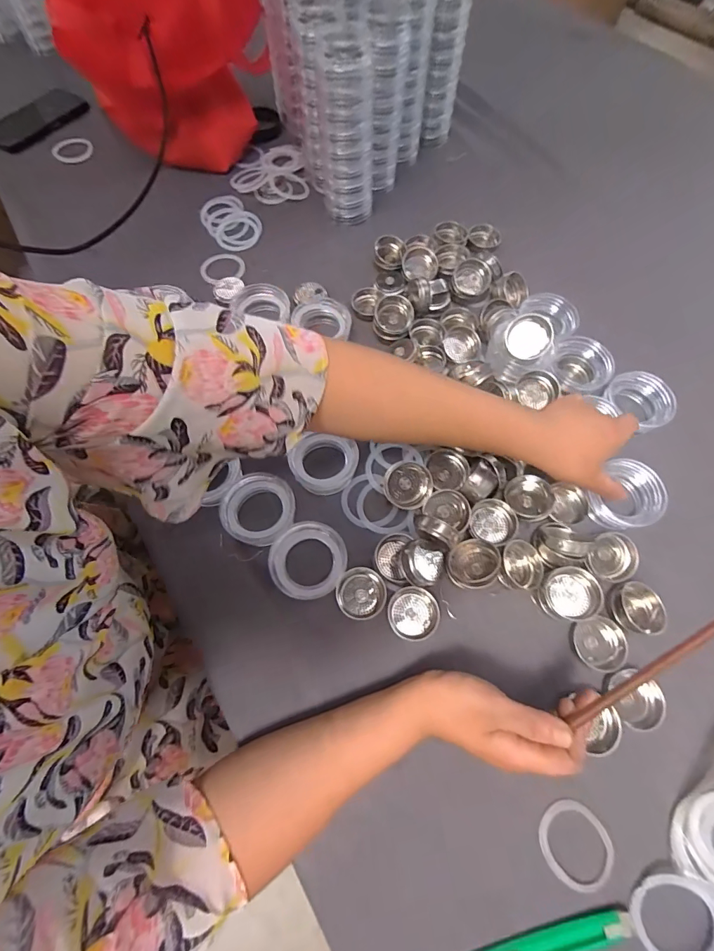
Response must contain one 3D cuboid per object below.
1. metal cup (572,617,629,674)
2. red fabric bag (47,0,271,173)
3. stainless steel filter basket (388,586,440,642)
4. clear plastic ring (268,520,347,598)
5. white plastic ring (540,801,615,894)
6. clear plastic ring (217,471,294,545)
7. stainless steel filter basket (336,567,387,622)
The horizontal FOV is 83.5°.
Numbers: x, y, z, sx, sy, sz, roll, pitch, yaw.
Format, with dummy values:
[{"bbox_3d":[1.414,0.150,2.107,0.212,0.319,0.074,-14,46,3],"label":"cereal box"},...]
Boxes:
[{"bbox_3d":[0.214,0.149,0.352,0.039,0.014,0.041,0,66,0],"label":"metal cup"},{"bbox_3d":[-0.250,-0.583,0.542,0.244,0.236,0.182,-12,68,-6],"label":"red fabric bag"},{"bbox_3d":[0.051,0.126,0.363,0.043,0.015,0.044,0,66,0],"label":"stainless steel filter basket"},{"bbox_3d":[-0.045,0.080,0.374,0.069,0.028,0.066,0,66,0],"label":"clear plastic ring"},{"bbox_3d":[0.166,0.280,0.302,0.052,0.005,0.053,0,66,0],"label":"white plastic ring"},{"bbox_3d":[-0.096,0.035,0.392,0.068,0.032,0.066,0,66,0],"label":"clear plastic ring"},{"bbox_3d":[0.004,0.108,0.365,0.044,0.021,0.045,0,66,0],"label":"stainless steel filter basket"}]

